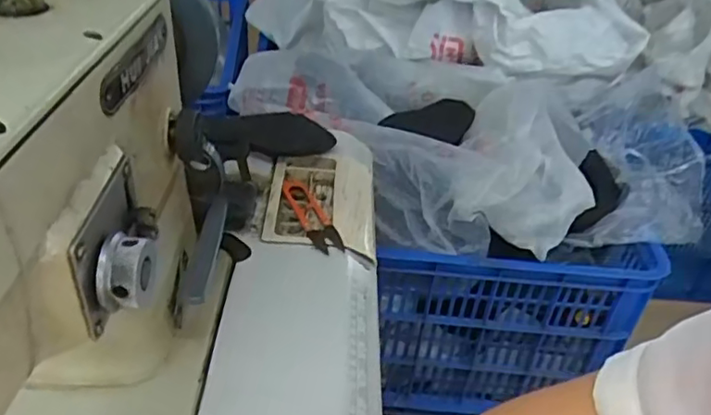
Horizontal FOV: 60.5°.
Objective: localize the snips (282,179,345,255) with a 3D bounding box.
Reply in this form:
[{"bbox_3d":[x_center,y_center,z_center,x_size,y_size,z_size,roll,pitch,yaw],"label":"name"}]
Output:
[{"bbox_3d":[-0.042,0.005,0.582,0.032,0.014,0.119,-10,40,-20],"label":"snips"}]

